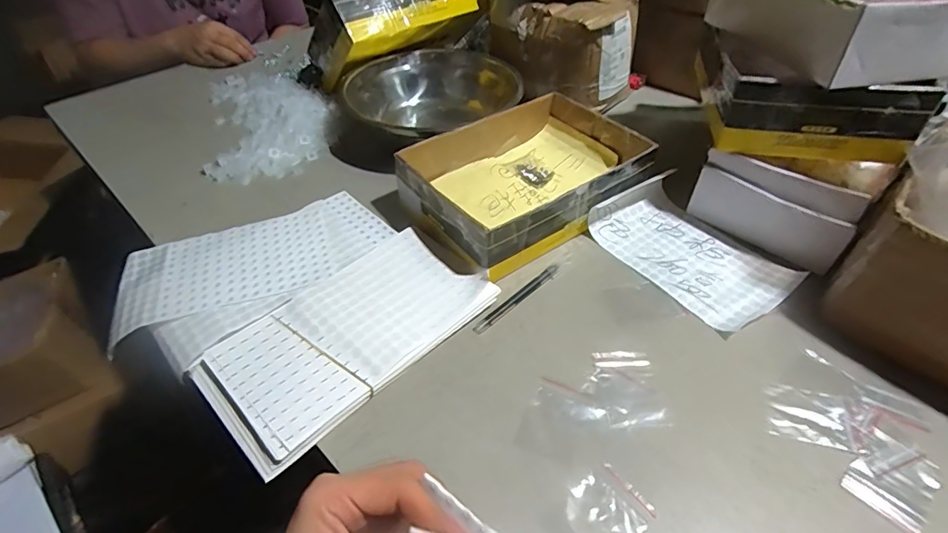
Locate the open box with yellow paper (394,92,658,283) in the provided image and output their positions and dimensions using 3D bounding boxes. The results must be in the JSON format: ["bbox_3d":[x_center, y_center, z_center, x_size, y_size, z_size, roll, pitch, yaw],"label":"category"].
[{"bbox_3d":[0.059,-0.108,0.563,0.256,0.065,0.185,-29,52,-25],"label":"open box with yellow paper"}]

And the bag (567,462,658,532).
[{"bbox_3d":[0.088,0.174,0.333,0.066,0.004,0.049,-28,51,-24],"label":"bag"}]

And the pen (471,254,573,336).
[{"bbox_3d":[0.052,0.026,0.478,0.137,0.005,0.013,-33,54,-28],"label":"pen"}]

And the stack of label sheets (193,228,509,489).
[{"bbox_3d":[-0.112,0.056,0.431,0.238,0.014,0.134,-36,55,-29],"label":"stack of label sheets"}]

